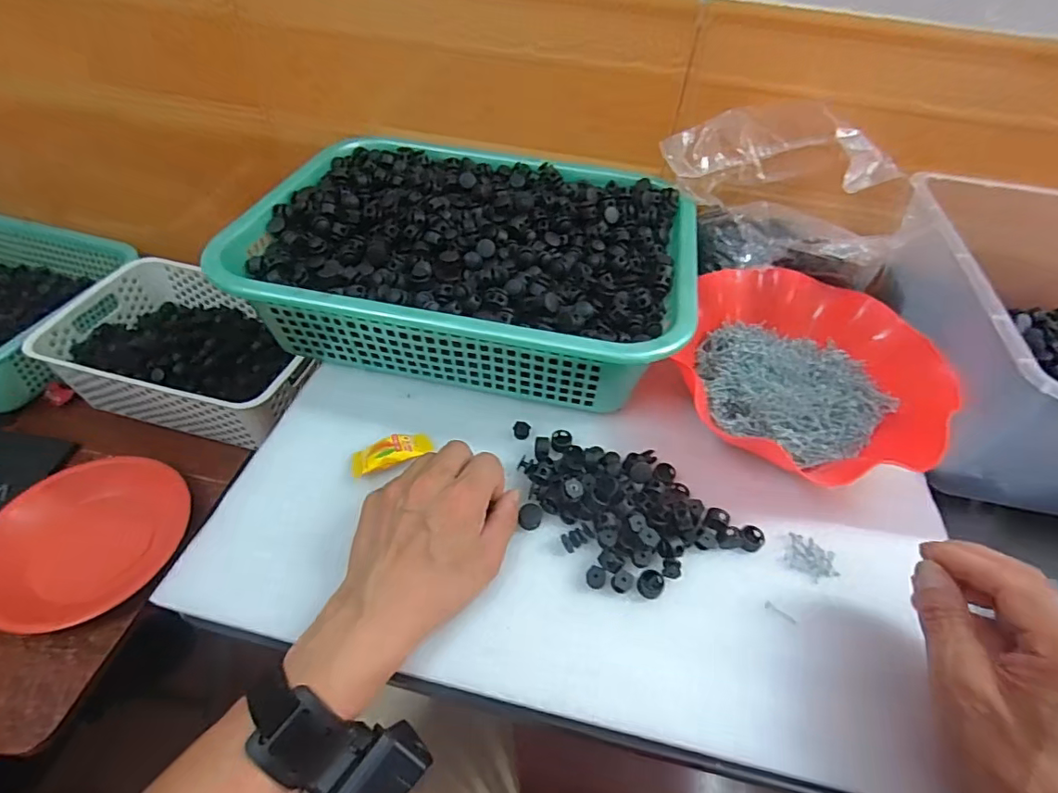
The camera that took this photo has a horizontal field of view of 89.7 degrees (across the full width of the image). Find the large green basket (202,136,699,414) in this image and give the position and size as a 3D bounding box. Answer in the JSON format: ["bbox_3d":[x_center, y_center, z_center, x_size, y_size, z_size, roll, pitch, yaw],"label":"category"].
[{"bbox_3d":[-0.048,-0.144,0.492,0.384,0.076,0.286,9,49,4],"label":"large green basket"}]

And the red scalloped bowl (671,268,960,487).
[{"bbox_3d":[0.235,-0.029,0.450,0.199,0.049,0.200,2,49,-2],"label":"red scalloped bowl"}]

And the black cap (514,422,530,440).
[{"bbox_3d":[-0.005,0.028,0.435,0.013,0.007,0.014,2,49,-2],"label":"black cap"}]

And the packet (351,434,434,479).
[{"bbox_3d":[-0.104,0.042,0.404,0.060,0.013,0.026,-18,53,-19],"label":"packet"}]

